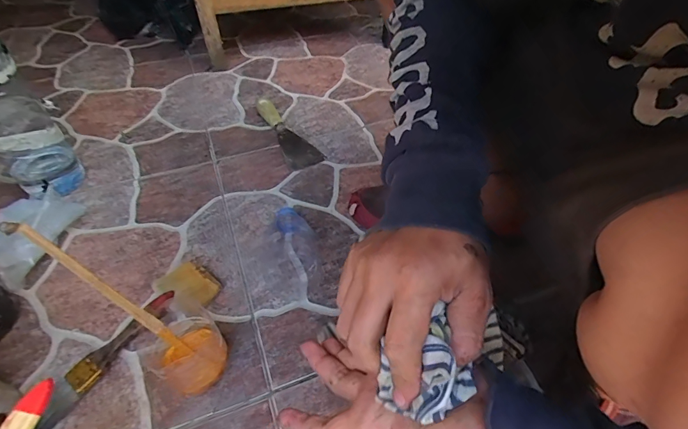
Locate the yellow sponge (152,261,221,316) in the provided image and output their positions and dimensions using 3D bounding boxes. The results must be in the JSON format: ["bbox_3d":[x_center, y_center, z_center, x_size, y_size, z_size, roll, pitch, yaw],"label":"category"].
[{"bbox_3d":[-0.194,0.091,0.480,0.060,0.022,0.056,31,54,26],"label":"yellow sponge"}]

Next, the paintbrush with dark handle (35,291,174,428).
[{"bbox_3d":[-0.261,0.151,0.427,0.034,0.021,0.168,26,53,23],"label":"paintbrush with dark handle"}]

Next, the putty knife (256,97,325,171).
[{"bbox_3d":[-0.108,-0.160,0.702,0.058,0.024,0.218,-22,51,-18],"label":"putty knife"}]

